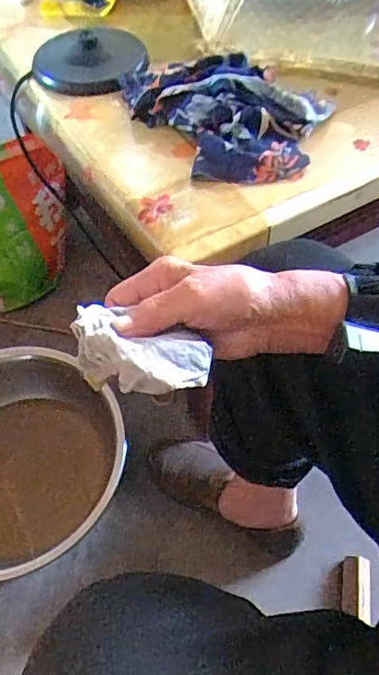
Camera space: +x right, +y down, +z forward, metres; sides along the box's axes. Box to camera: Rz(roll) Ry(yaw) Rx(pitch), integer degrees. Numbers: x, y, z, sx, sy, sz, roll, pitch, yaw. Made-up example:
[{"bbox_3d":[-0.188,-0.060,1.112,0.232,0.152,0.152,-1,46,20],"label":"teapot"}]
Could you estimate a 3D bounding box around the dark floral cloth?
[{"bbox_3d":[0.024,-0.270,0.612,0.255,0.051,0.181,24,60,17],"label":"dark floral cloth"}]

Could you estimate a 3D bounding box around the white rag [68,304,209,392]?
[{"bbox_3d":[-0.036,0.016,0.392,0.100,0.045,0.053,14,57,4],"label":"white rag"}]

